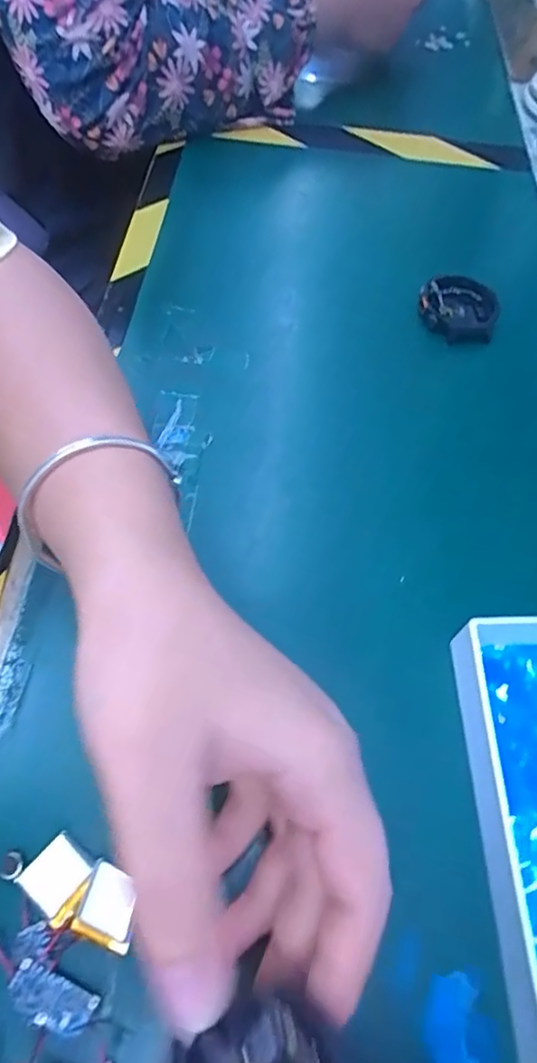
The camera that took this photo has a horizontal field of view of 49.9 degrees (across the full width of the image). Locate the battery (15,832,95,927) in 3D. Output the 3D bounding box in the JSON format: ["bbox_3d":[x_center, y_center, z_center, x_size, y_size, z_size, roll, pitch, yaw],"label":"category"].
[{"bbox_3d":[-0.073,0.122,0.202,0.022,0.004,0.020,38,63,17],"label":"battery"}]

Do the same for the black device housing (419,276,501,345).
[{"bbox_3d":[0.122,-0.143,0.369,0.049,0.020,0.044,29,61,12],"label":"black device housing"}]

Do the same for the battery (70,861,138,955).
[{"bbox_3d":[-0.053,0.126,0.193,0.021,0.004,0.021,12,62,16],"label":"battery"}]

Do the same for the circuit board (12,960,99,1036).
[{"bbox_3d":[-0.070,0.149,0.184,0.028,0.004,0.013,23,37,7],"label":"circuit board"}]

